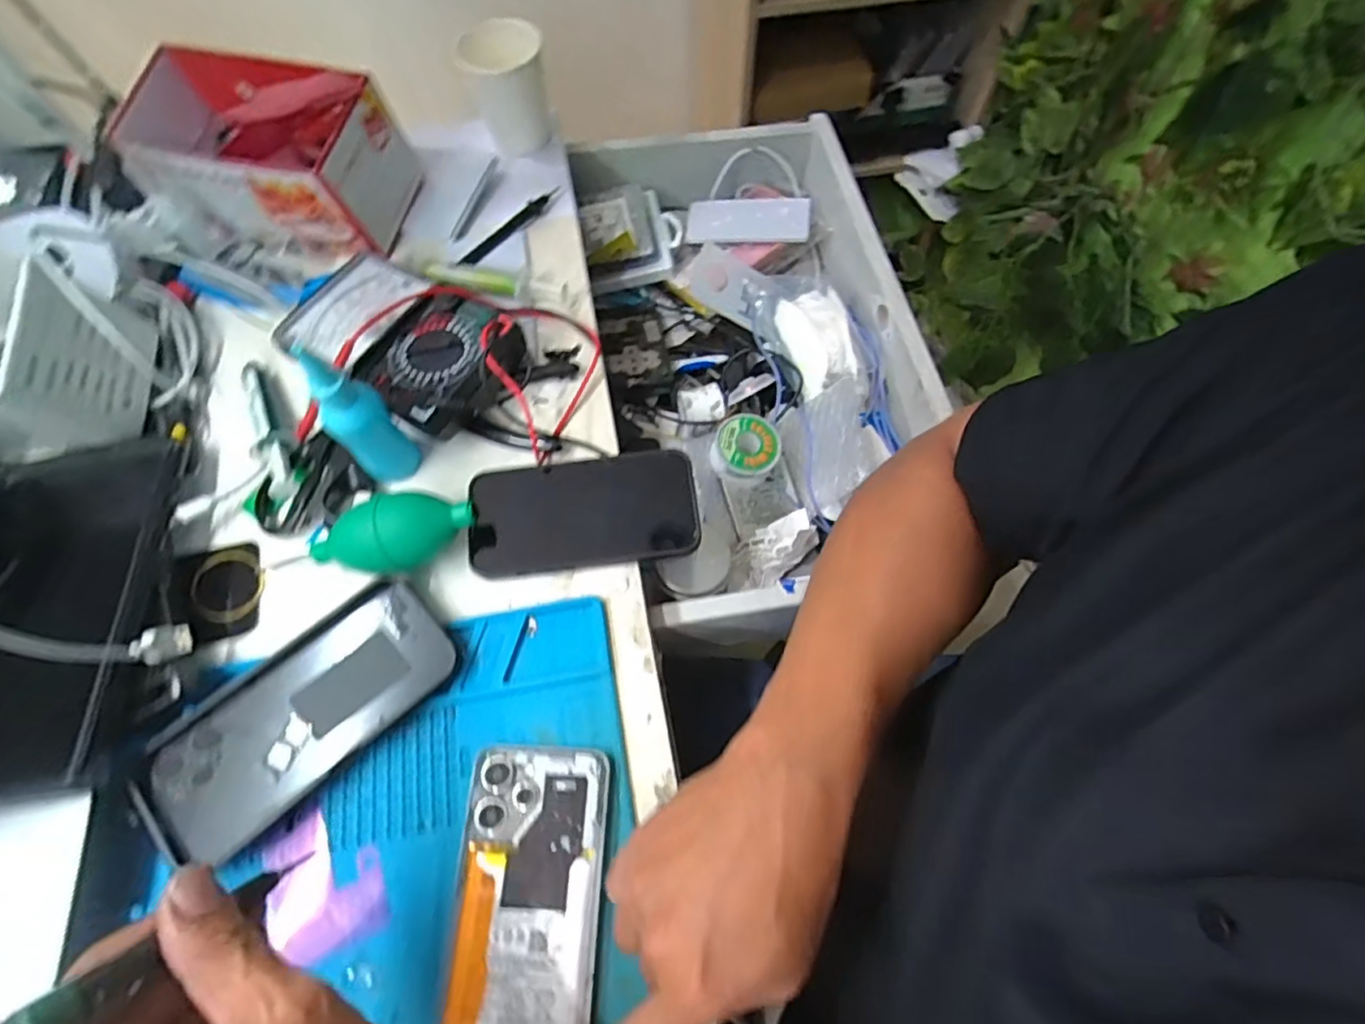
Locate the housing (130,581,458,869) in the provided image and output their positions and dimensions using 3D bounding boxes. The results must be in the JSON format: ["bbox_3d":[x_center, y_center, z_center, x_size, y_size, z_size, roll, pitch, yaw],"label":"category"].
[{"bbox_3d":[-0.218,0.113,0.373,0.168,0.014,0.084,-41,71,-15],"label":"housing"}]

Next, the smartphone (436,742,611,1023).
[{"bbox_3d":[-0.081,0.209,0.330,0.074,0.008,0.167,3,66,0],"label":"smartphone"}]

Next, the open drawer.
[{"bbox_3d":[0.060,-0.142,0.572,0.272,0.084,0.477,-10,66,-3],"label":"open drawer"}]

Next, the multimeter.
[{"bbox_3d":[-0.196,-0.119,0.461,0.174,0.050,0.102,28,70,13],"label":"multimeter"}]

